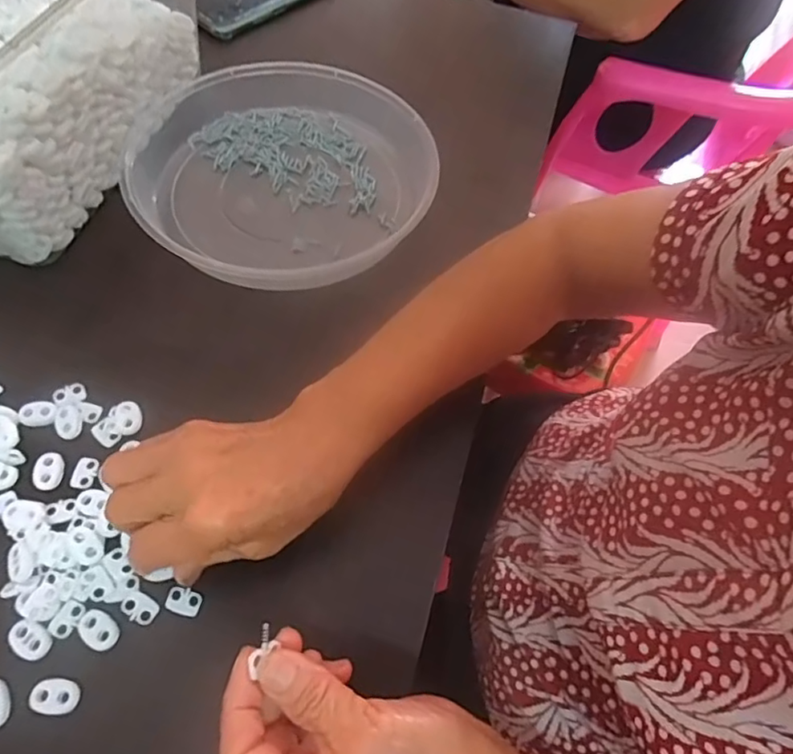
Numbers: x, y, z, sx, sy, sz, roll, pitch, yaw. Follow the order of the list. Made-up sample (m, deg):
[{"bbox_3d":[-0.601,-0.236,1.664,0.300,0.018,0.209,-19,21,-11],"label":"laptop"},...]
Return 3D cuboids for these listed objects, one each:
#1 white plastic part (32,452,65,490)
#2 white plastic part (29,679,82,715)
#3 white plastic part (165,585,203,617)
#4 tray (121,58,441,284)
[{"bbox_3d":[-0.207,0.055,0.334,0.015,0.004,0.023,-10,62,-11],"label":"white plastic part"},{"bbox_3d":[-0.169,0.159,0.279,0.023,0.004,0.015,13,61,2],"label":"white plastic part"},{"bbox_3d":[-0.116,0.122,0.306,0.019,0.004,0.014,16,61,4],"label":"white plastic part"},{"bbox_3d":[-0.098,-0.174,0.454,0.227,0.038,0.225,2,61,-4],"label":"tray"}]

